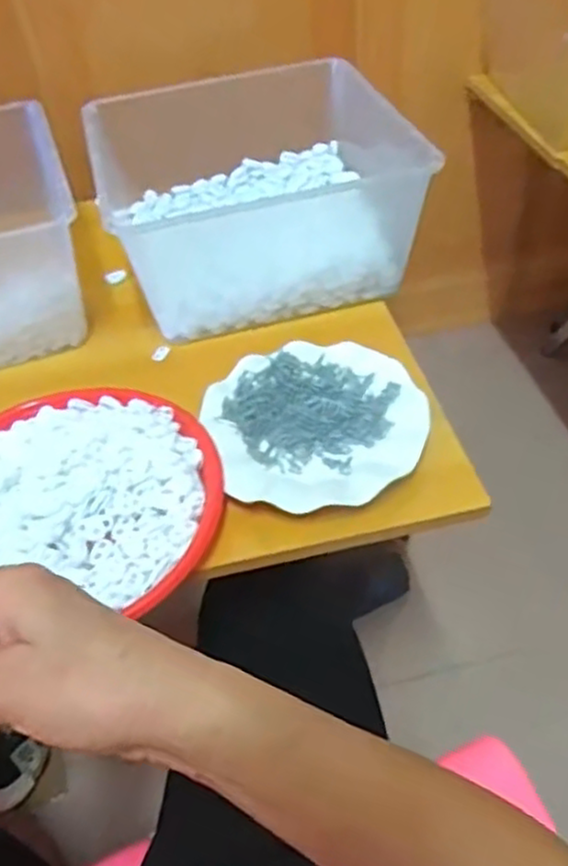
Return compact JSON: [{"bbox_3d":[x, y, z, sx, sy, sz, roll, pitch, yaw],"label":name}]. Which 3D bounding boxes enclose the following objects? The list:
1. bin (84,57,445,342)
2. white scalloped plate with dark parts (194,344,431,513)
[{"bbox_3d":[-0.035,-0.260,0.740,0.291,0.122,0.298,-17,47,-10],"label":"bin"},{"bbox_3d":[0.027,-0.011,0.585,0.170,0.021,0.167,-3,46,3],"label":"white scalloped plate with dark parts"}]

